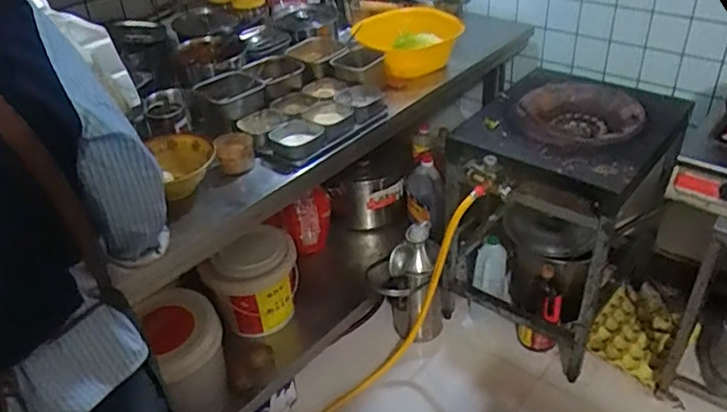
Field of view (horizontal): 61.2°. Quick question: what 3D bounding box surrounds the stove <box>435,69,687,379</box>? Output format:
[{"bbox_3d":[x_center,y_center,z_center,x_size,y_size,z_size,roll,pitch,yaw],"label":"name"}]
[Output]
[{"bbox_3d":[0.523,0.024,1.750,0.542,0.647,0.580,17,42,27],"label":"stove"}]

